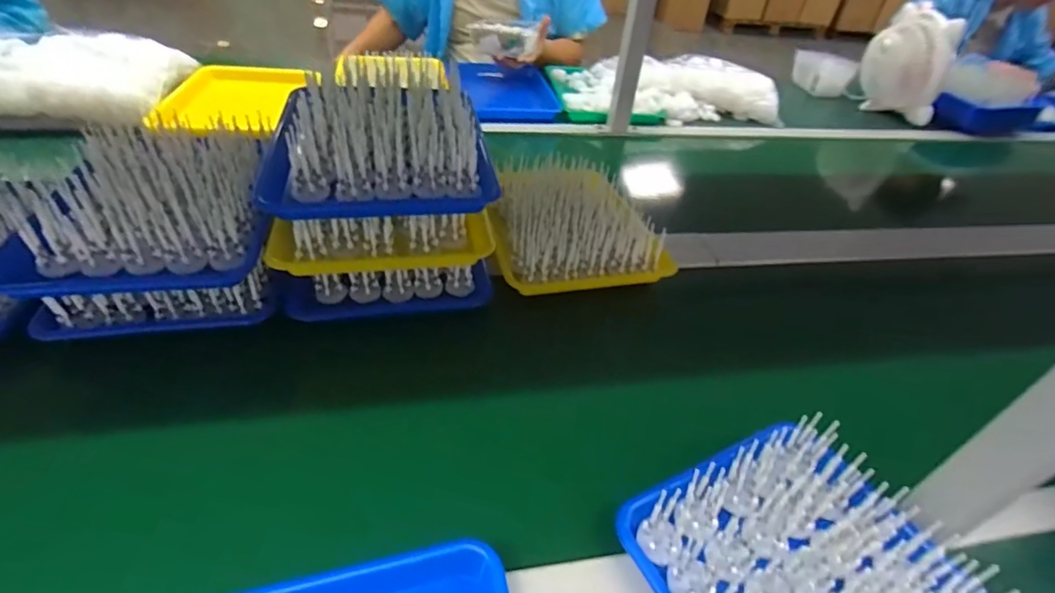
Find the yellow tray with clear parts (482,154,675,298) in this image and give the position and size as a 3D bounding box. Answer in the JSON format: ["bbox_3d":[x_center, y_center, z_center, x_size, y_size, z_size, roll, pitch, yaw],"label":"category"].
[{"bbox_3d":[0.061,-0.124,0.791,0.238,0.065,0.279,-5,43,-14],"label":"yellow tray with clear parts"}]

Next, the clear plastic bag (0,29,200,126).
[{"bbox_3d":[-0.921,-0.434,0.989,0.459,0.089,0.339,-2,42,-11],"label":"clear plastic bag"}]

